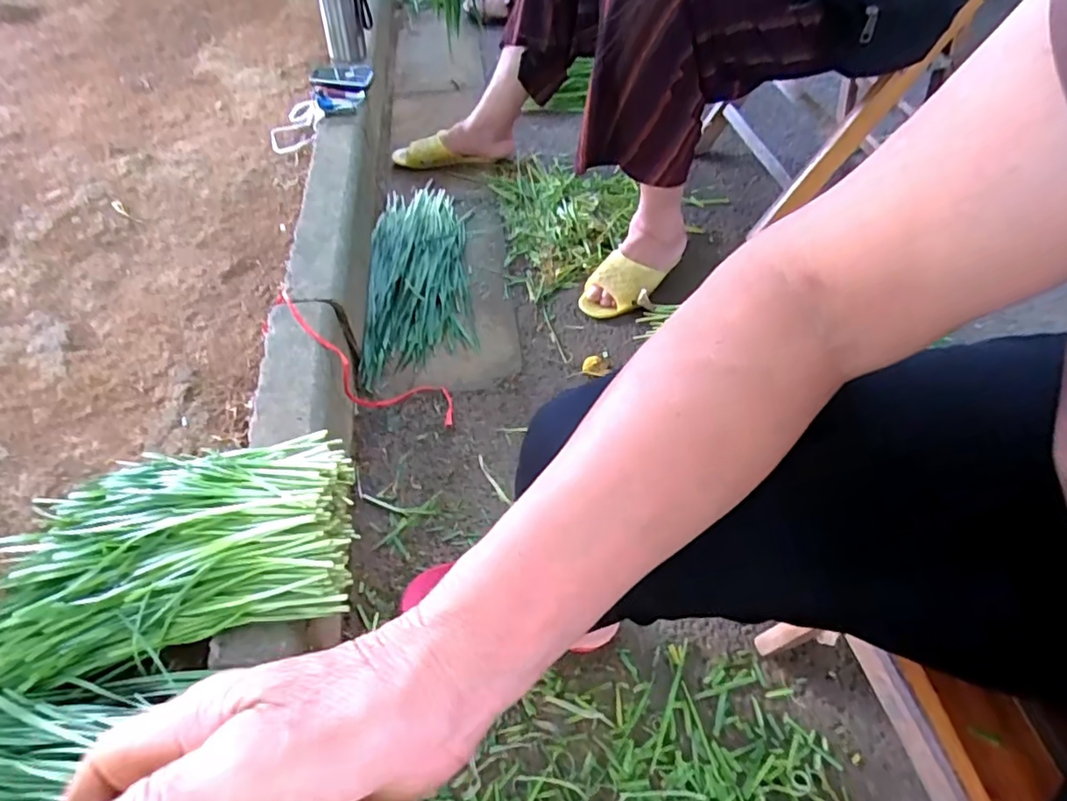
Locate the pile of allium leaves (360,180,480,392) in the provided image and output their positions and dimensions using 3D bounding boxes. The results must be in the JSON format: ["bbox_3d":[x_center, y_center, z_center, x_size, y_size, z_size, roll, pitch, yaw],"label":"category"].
[{"bbox_3d":[-0.208,-0.237,1.066,0.181,0.055,0.463,-5,52,-2],"label":"pile of allium leaves"}]

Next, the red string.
[{"bbox_3d":[-0.247,-0.045,0.855,0.287,0.078,0.107,34,48,-25],"label":"red string"}]

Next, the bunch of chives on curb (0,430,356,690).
[{"bbox_3d":[-0.388,0.148,0.598,0.400,0.093,0.207,-16,54,1],"label":"bunch of chives on curb"}]

